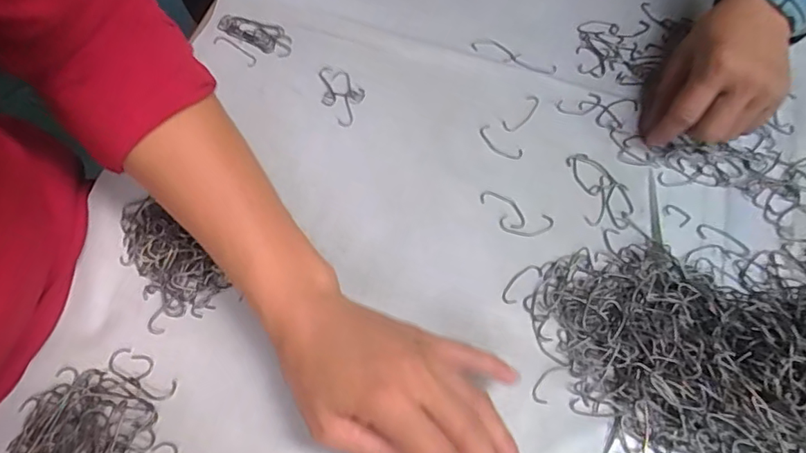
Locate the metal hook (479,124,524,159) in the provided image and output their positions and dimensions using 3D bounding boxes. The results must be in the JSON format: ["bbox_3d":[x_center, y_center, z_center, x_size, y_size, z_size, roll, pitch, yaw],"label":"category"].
[{"bbox_3d":[0.075,-0.065,0.418,0.039,0.004,0.015,38,68,16],"label":"metal hook"}]

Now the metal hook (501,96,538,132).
[{"bbox_3d":[0.097,-0.092,0.433,0.013,0.004,0.046,39,68,16],"label":"metal hook"}]

